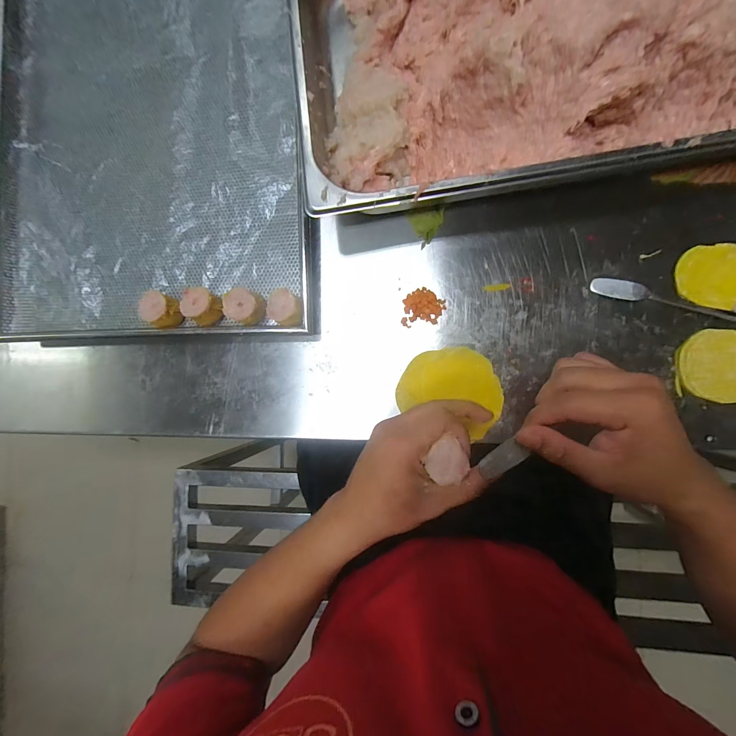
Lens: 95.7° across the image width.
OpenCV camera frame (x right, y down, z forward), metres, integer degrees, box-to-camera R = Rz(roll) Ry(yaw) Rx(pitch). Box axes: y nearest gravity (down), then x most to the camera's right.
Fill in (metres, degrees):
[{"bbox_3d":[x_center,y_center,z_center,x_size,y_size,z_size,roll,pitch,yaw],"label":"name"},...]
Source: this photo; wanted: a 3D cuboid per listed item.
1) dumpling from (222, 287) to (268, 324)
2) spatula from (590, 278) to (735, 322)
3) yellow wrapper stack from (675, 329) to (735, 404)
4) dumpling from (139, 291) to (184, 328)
[{"bbox_3d":[-0.140,-0.070,0.386,0.042,0.031,0.036,21,91,8],"label":"dumpling"},{"bbox_3d":[0.300,-0.070,0.336,0.136,0.007,0.017,14,91,8],"label":"spatula"},{"bbox_3d":[0.348,-0.002,0.326,0.077,0.006,0.067,11,90,8],"label":"yellow wrapper stack"},{"bbox_3d":[-0.239,-0.067,0.392,0.040,0.034,0.037,21,91,8],"label":"dumpling"}]

